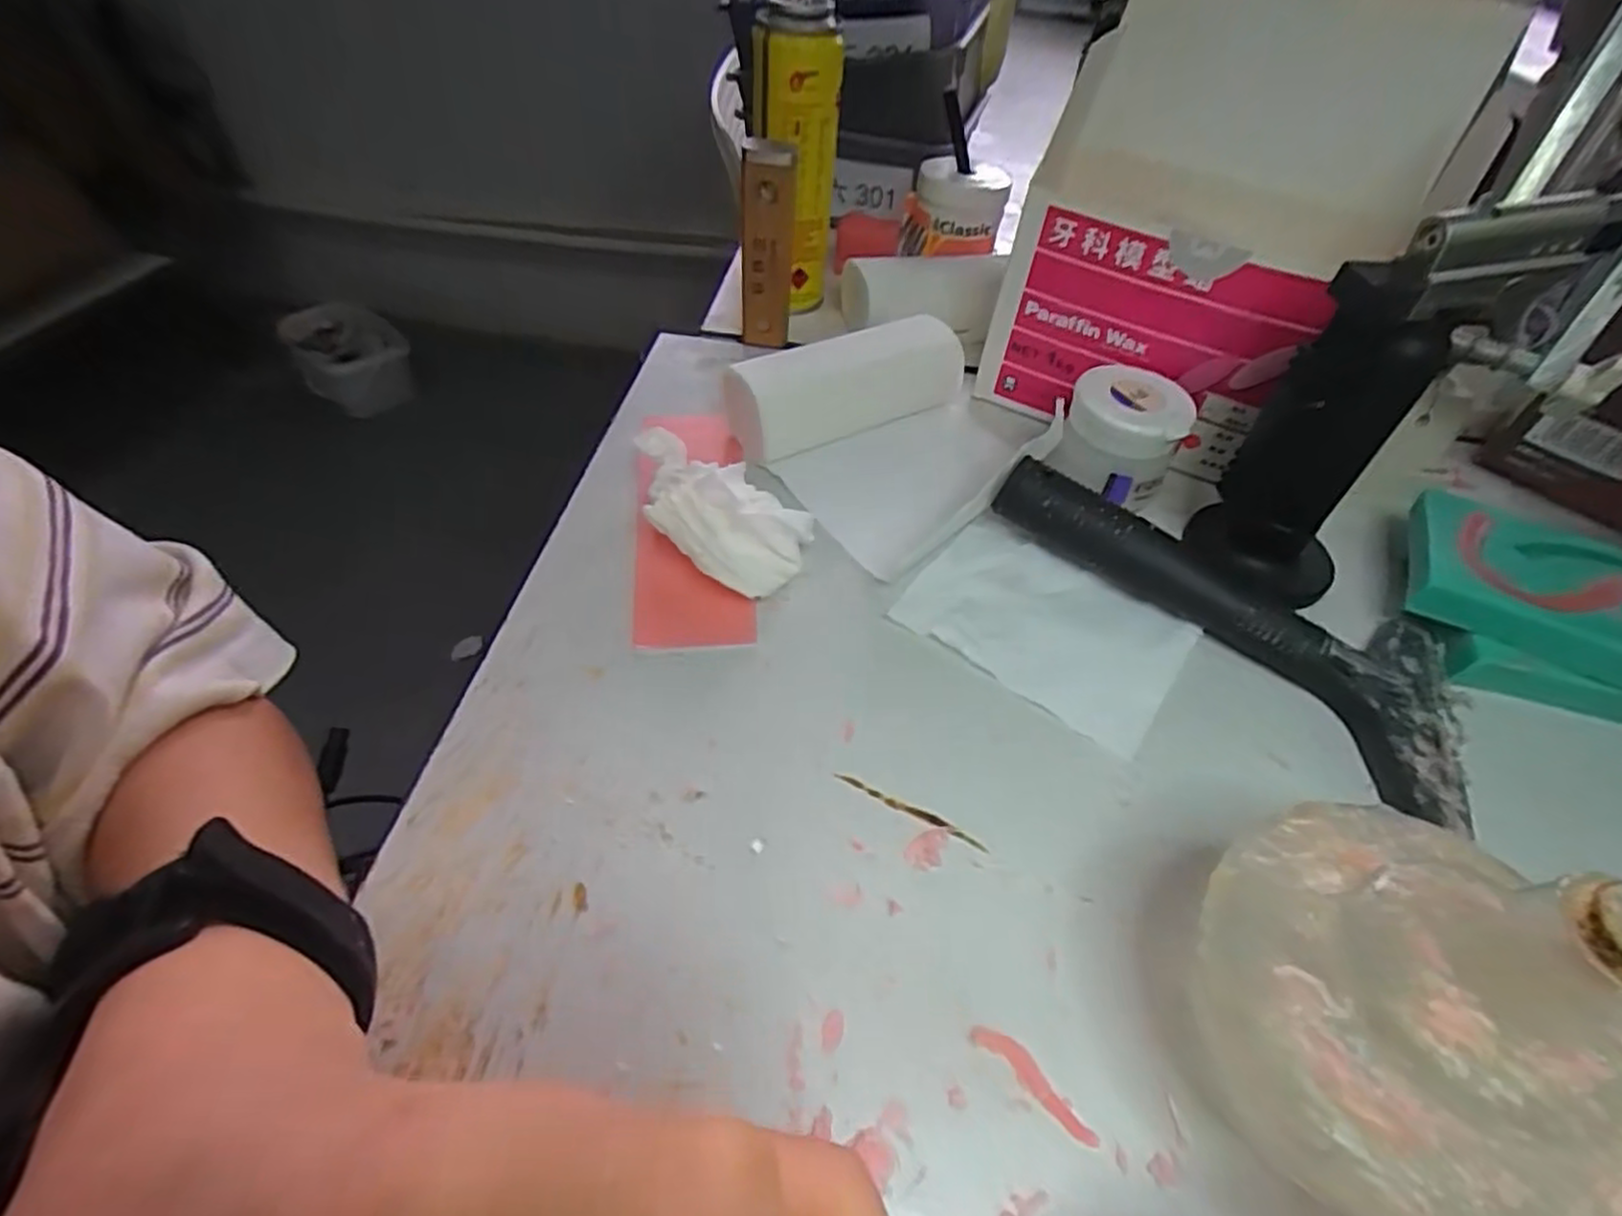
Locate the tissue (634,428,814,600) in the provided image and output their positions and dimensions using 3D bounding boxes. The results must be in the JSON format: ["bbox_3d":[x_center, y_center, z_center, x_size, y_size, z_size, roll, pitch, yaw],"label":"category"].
[{"bbox_3d":[-0.038,-0.034,0.288,0.069,0.041,0.039,21,51,12],"label":"tissue"}]

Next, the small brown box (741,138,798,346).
[{"bbox_3d":[-0.023,-0.183,0.375,0.026,0.104,0.019,-1,50,-7],"label":"small brown box"}]

